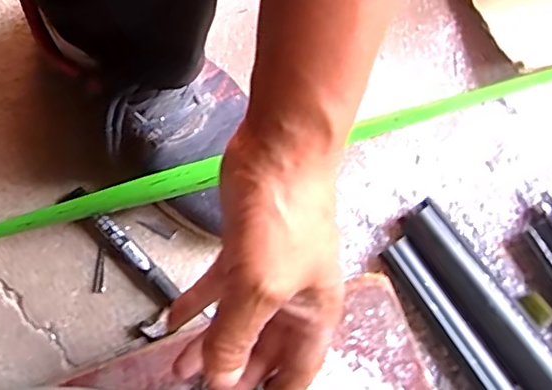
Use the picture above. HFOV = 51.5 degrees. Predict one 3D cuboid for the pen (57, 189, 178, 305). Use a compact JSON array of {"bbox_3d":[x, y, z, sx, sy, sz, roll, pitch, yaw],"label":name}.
[{"bbox_3d":[-0.128,0.038,0.468,0.131,0.014,0.018,40,76,10],"label":"pen"}]

